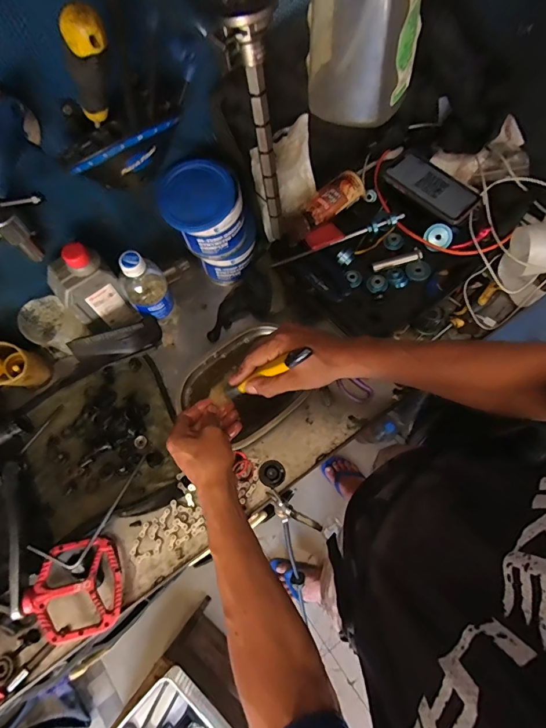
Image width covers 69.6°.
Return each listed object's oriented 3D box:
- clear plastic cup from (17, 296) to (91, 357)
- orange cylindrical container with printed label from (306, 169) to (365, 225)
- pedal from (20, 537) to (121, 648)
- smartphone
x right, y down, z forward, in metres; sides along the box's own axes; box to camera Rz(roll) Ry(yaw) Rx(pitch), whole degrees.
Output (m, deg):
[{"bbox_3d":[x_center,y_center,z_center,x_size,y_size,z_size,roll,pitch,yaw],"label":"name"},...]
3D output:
[{"bbox_3d":[-0.328,-0.050,0.599,0.072,0.085,0.071,0,72,1],"label":"clear plastic cup"},{"bbox_3d":[0.097,-0.266,0.641,0.108,0.047,0.050,-39,76,-11],"label":"orange cylindrical container with printed label"},{"bbox_3d":[-0.257,0.291,0.509,0.110,0.016,0.112,-4,66,-16],"label":"pedal"},{"bbox_3d":[0.256,-0.289,0.631,0.149,0.008,0.081,41,77,13],"label":"smartphone"}]

